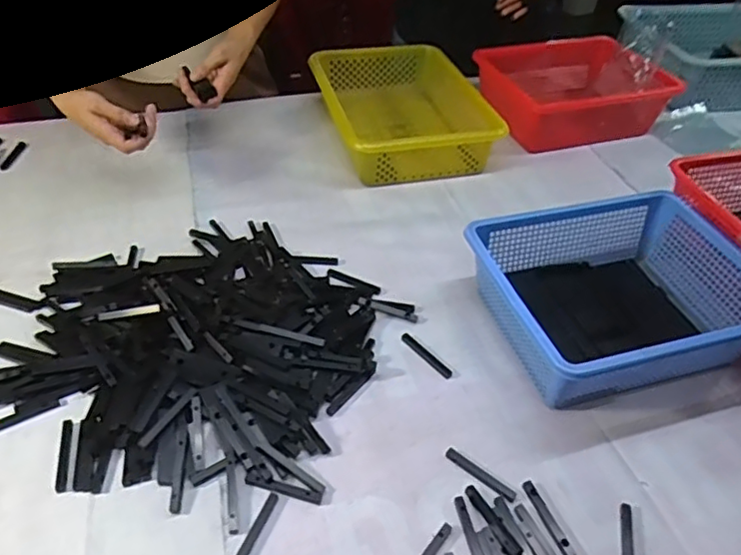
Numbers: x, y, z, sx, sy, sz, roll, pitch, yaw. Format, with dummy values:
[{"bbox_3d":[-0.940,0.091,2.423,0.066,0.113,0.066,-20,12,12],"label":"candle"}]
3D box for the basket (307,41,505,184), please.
[{"bbox_3d":[0.045,-0.287,1.018,0.240,0.087,0.346,-10,43,-13],"label":"basket"}]

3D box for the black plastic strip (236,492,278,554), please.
[{"bbox_3d":[-0.102,0.224,0.525,0.010,0.004,0.075,16,43,15],"label":"black plastic strip"}]

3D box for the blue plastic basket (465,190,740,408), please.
[{"bbox_3d":[0.278,0.024,0.675,0.285,0.101,0.233,-12,43,-15],"label":"blue plastic basket"}]

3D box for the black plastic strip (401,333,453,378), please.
[{"bbox_3d":[0.064,0.088,0.675,0.012,0.004,0.076,-26,49,-28],"label":"black plastic strip"}]

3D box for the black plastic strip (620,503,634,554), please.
[{"bbox_3d":[0.225,0.234,0.522,0.011,0.006,0.075,12,42,10],"label":"black plastic strip"}]

